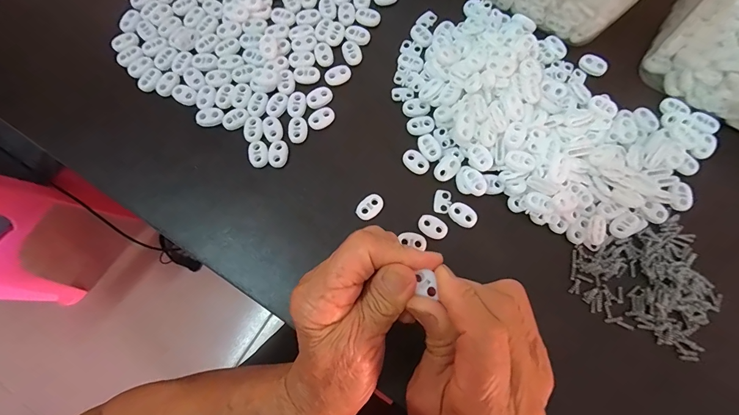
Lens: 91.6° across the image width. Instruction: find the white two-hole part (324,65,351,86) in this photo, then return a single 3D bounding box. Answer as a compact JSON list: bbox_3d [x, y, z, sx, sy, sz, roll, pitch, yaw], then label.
[{"bbox_3d":[-0.027,-0.114,0.308,0.023,0.004,0.015,-24,77,-6],"label":"white two-hole part"}]

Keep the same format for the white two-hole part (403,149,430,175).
[{"bbox_3d":[0.037,-0.036,0.289,0.015,0.004,0.022,-41,79,-9],"label":"white two-hole part"}]

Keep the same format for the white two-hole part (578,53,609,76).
[{"bbox_3d":[0.190,-0.122,0.306,0.022,0.004,0.016,37,79,9],"label":"white two-hole part"}]

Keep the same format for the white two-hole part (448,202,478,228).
[{"bbox_3d":[0.072,0.006,0.278,0.022,0.004,0.016,39,79,9],"label":"white two-hole part"}]

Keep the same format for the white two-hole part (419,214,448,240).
[{"bbox_3d":[0.049,0.015,0.276,0.023,0.004,0.016,37,79,9],"label":"white two-hole part"}]

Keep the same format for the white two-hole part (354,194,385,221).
[{"bbox_3d":[0.001,0.000,0.281,0.015,0.005,0.022,40,79,10],"label":"white two-hole part"}]

